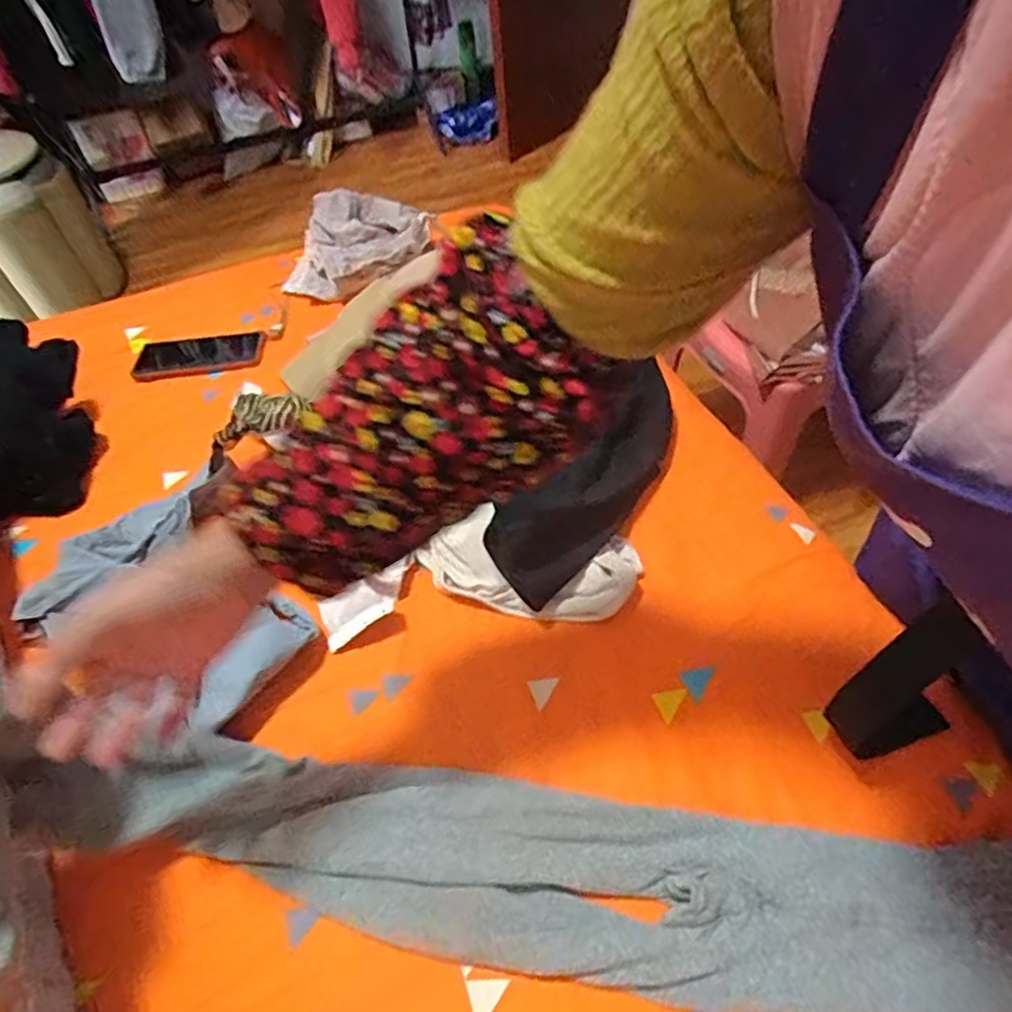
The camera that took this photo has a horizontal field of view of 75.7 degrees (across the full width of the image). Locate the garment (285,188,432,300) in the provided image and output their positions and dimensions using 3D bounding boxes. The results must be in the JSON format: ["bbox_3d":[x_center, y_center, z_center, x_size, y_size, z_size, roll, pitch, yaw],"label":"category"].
[{"bbox_3d":[-0.208,-0.367,0.898,0.219,0.092,0.140,-18,50,-7],"label":"garment"}]

